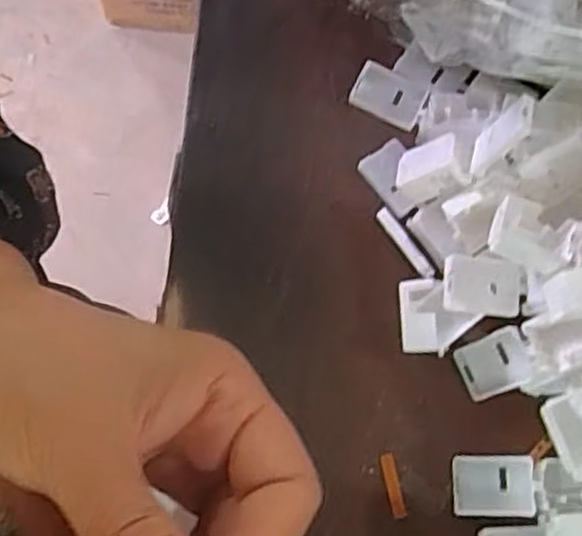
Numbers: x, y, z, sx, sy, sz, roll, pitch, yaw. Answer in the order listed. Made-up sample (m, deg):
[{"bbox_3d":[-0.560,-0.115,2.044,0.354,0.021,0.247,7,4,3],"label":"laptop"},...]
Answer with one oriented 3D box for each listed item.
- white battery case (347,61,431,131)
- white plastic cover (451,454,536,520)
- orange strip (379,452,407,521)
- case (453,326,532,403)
[{"bbox_3d":[0.038,-0.067,0.295,0.028,0.005,0.022,20,77,6],"label":"white battery case"},{"bbox_3d":[0.070,0.076,0.264,0.027,0.004,0.021,2,75,2],"label":"white plastic cover"},{"bbox_3d":[0.036,0.077,0.267,0.005,0.004,0.022,-12,75,-2],"label":"orange strip"},{"bbox_3d":[0.073,0.034,0.271,0.006,0.028,0.020,-14,75,-44],"label":"case"}]

